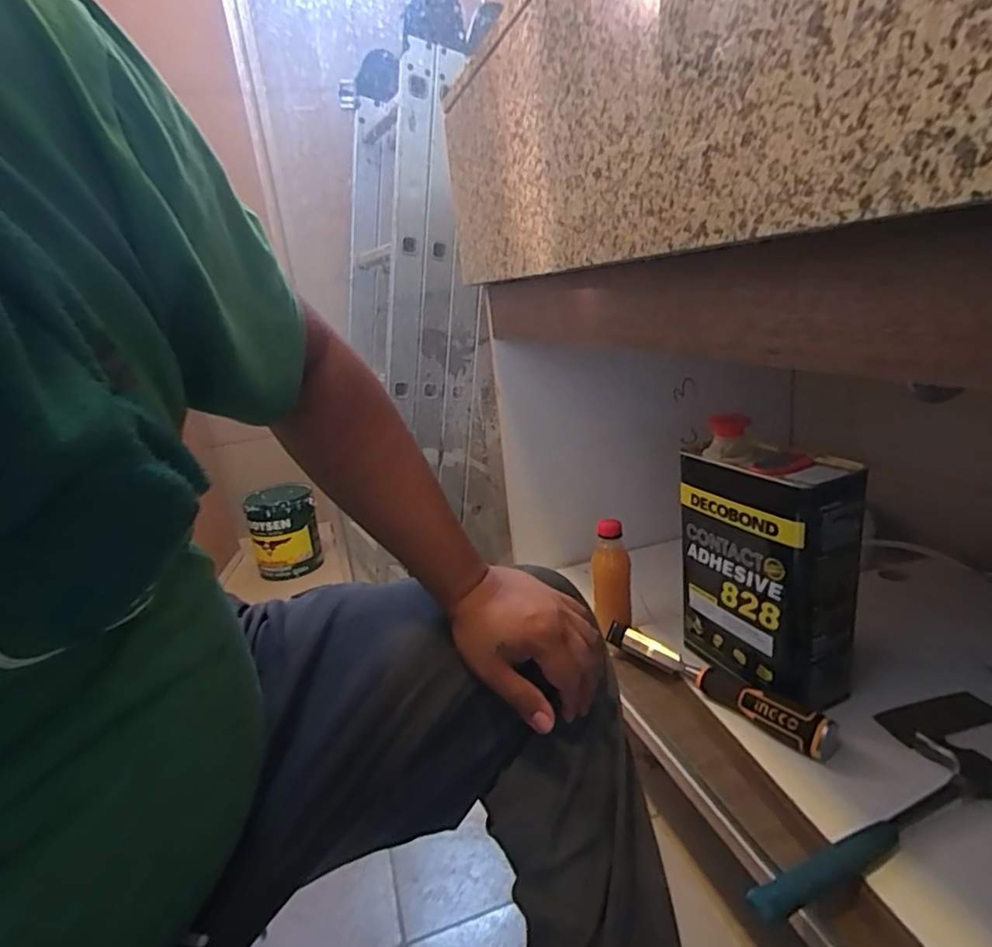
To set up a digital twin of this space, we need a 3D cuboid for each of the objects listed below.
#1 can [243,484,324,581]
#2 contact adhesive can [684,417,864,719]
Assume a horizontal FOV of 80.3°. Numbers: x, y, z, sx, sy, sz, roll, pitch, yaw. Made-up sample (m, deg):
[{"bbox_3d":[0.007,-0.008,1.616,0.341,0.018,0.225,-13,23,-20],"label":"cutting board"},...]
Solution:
[{"bbox_3d":[-0.539,0.141,1.495,0.163,0.202,0.143,-12,18,-17],"label":"can"},{"bbox_3d":[0.276,0.098,0.616,0.085,0.248,0.174,-14,19,-22],"label":"contact adhesive can"}]

